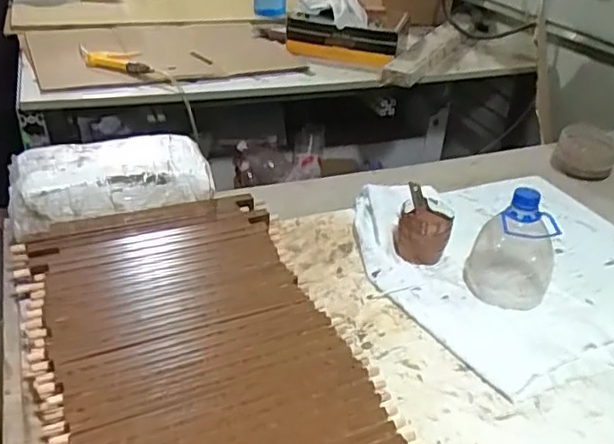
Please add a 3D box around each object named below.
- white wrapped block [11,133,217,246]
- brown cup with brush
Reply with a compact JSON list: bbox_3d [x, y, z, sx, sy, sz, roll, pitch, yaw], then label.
[{"bbox_3d":[-0.253,-0.059,0.786,0.240,0.055,0.118,-11,35,-23],"label":"white wrapped block"},{"bbox_3d":[0.153,0.008,0.799,0.068,0.075,0.075,10,32,10],"label":"brown cup with brush"}]

